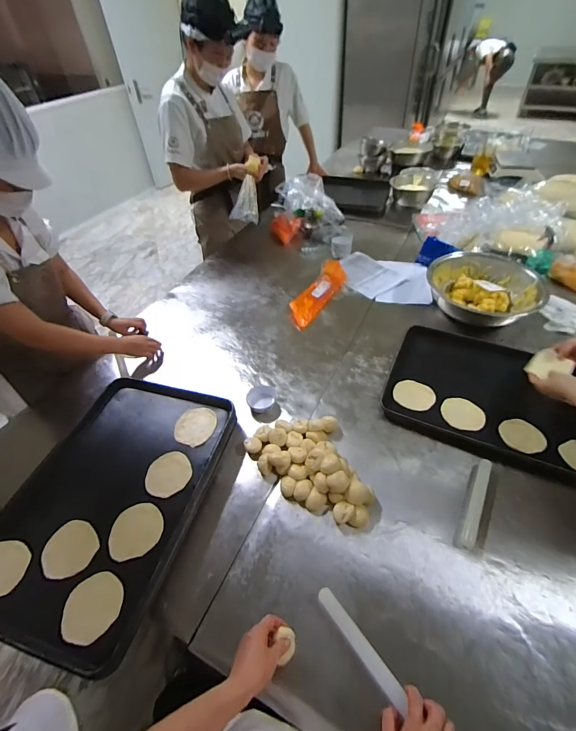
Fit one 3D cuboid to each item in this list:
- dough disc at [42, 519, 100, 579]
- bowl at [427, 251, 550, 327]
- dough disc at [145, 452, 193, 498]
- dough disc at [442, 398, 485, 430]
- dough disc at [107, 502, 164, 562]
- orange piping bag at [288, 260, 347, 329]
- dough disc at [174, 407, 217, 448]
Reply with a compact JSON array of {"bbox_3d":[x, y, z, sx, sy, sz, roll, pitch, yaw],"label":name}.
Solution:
[{"bbox_3d":[-0.456,0.384,0.725,0.103,0.011,0.102,-2,47,2],"label":"dough disc"},{"bbox_3d":[0.714,-0.286,1.265,0.326,0.118,0.358,-2,49,2],"label":"bowl"},{"bbox_3d":[-0.290,0.261,0.838,0.106,0.005,0.113,-2,40,2],"label":"dough disc"},{"bbox_3d":[0.489,0.136,0.972,0.093,0.006,0.115,-36,48,-15],"label":"dough disc"},{"bbox_3d":[-0.327,0.356,0.749,0.107,0.008,0.106,-2,47,2],"label":"dough disc"},{"bbox_3d":[0.117,-0.289,1.350,0.117,0.031,0.401,23,54,22],"label":"orange piping bag"},{"bbox_3d":[-0.247,0.160,0.927,0.109,0.010,0.113,-2,47,2],"label":"dough disc"}]

